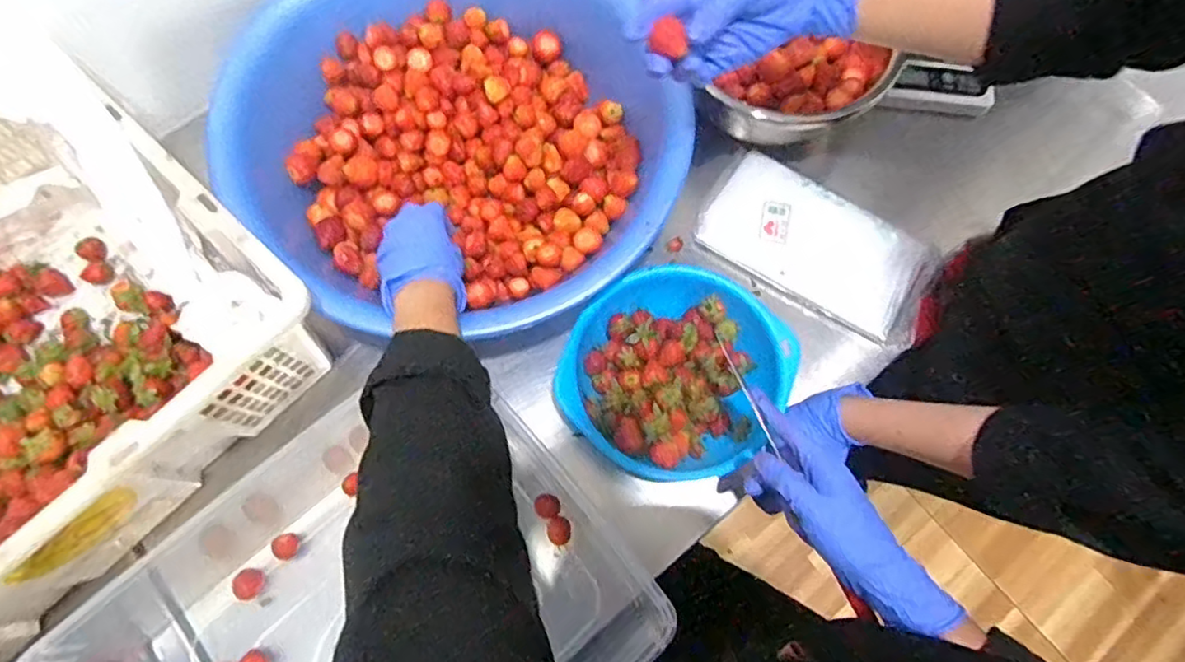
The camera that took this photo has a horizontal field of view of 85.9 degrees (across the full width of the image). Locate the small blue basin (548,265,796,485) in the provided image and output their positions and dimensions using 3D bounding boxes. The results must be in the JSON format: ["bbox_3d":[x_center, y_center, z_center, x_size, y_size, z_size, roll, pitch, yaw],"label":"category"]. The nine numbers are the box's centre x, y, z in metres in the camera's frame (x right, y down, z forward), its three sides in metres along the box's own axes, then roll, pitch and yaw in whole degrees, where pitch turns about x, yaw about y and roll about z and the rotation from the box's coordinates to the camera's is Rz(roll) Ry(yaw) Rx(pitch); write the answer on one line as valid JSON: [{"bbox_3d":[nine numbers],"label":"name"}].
[{"bbox_3d":[0.071,0.043,0.580,0.184,0.079,0.181,0,73,-1],"label":"small blue basin"}]

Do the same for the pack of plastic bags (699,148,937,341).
[{"bbox_3d":[0.231,-0.086,0.652,0.231,0.033,0.122,33,75,9],"label":"pack of plastic bags"}]

